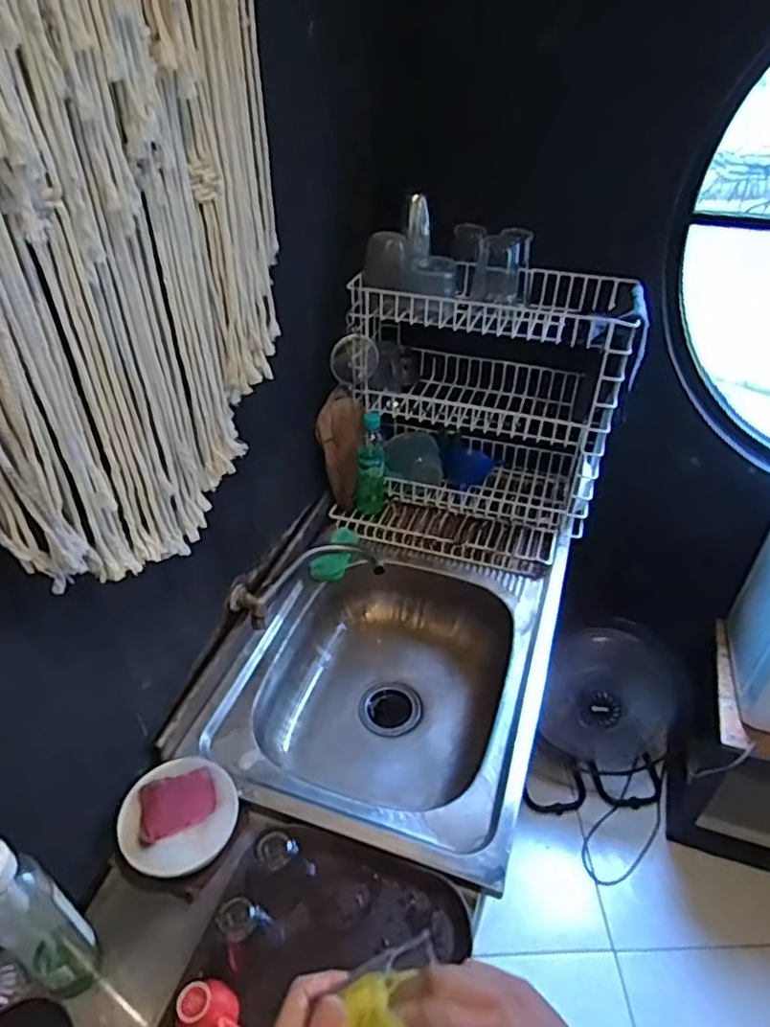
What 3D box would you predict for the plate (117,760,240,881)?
[{"bbox_3d":[-0.265,0.384,0.833,0.141,0.028,0.136,6,51,-7],"label":"plate"}]

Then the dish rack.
[{"bbox_3d":[0.178,-0.184,1.218,0.480,0.444,0.321,8,40,10],"label":"dish rack"}]

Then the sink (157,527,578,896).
[{"bbox_3d":[0.017,0.268,1.090,0.467,0.178,0.578,13,41,16],"label":"sink"}]

